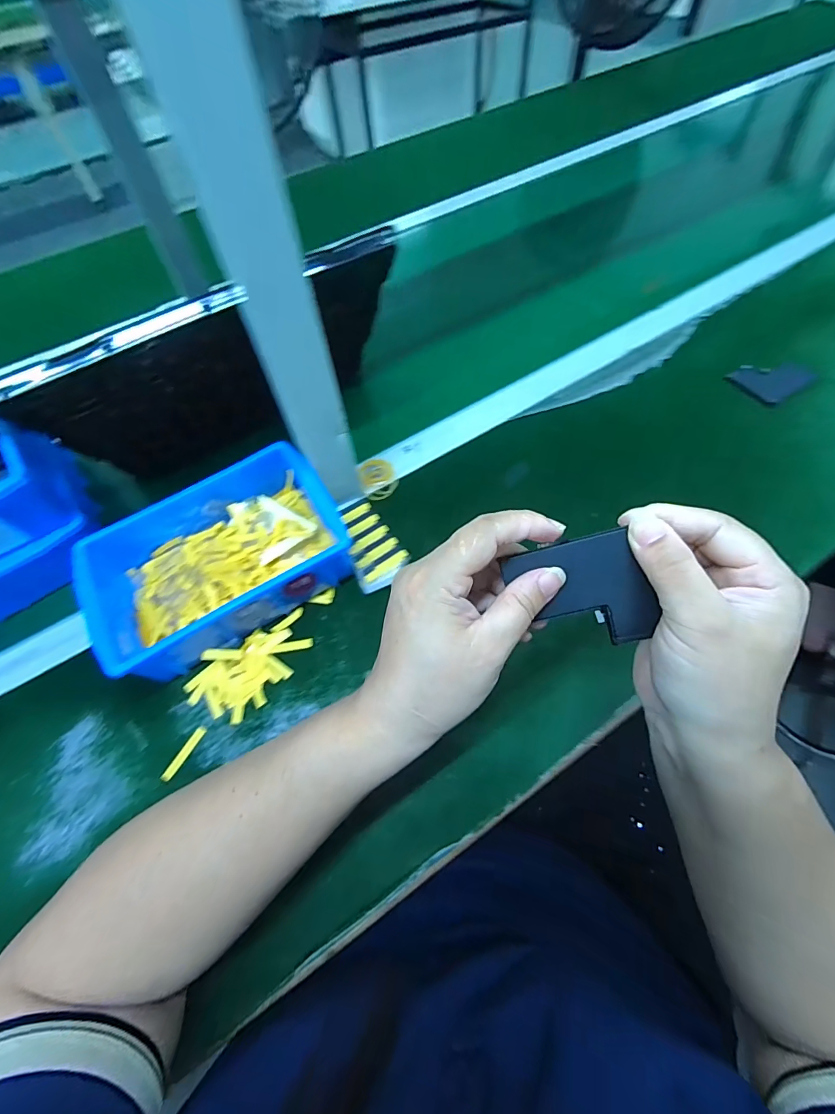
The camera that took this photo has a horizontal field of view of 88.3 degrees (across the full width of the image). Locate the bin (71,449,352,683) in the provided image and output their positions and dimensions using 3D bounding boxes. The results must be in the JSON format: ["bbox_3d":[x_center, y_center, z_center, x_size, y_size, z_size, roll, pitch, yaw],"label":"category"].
[{"bbox_3d":[-0.169,0.003,0.377,0.203,0.069,0.146,-35,63,-15],"label":"bin"}]

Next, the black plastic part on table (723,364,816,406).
[{"bbox_3d":[0.394,-0.200,0.479,0.083,0.004,0.060,-29,62,-12],"label":"black plastic part on table"}]

